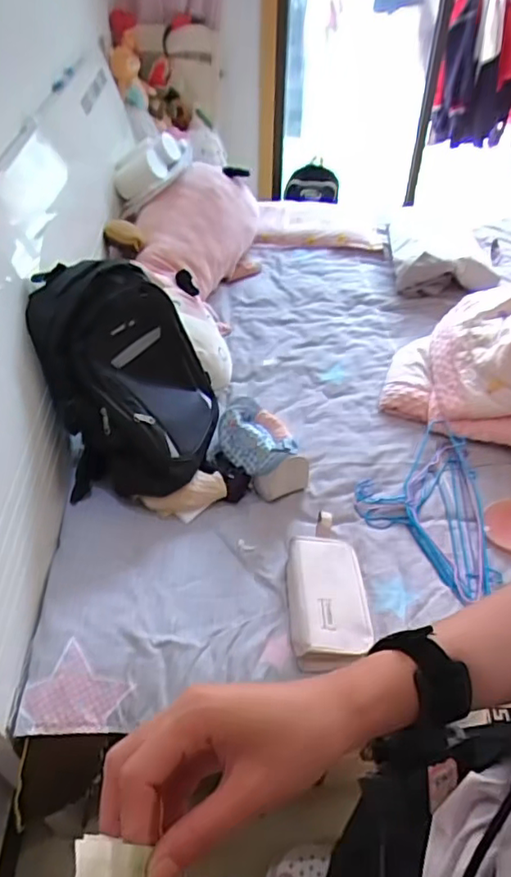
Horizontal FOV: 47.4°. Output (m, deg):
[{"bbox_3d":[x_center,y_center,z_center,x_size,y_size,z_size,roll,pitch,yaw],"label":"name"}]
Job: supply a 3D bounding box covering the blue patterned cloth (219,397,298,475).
[{"bbox_3d":[-0.009,-0.006,1.134,0.120,0.025,0.167,-32,58,-5],"label":"blue patterned cloth"}]

